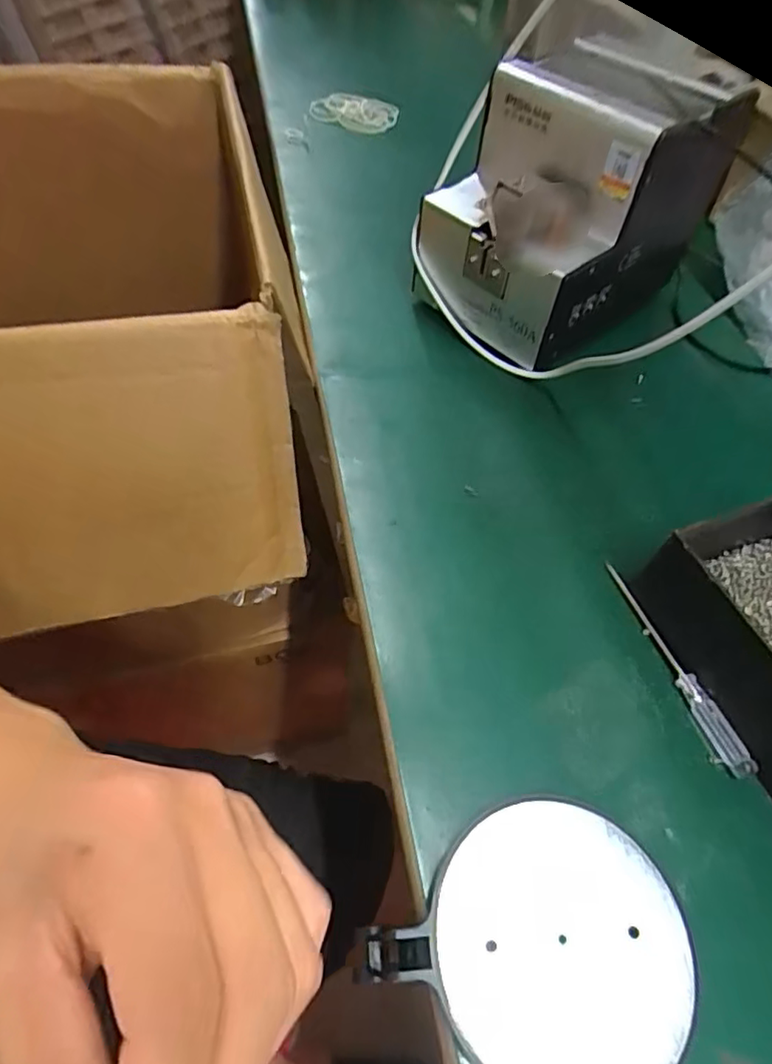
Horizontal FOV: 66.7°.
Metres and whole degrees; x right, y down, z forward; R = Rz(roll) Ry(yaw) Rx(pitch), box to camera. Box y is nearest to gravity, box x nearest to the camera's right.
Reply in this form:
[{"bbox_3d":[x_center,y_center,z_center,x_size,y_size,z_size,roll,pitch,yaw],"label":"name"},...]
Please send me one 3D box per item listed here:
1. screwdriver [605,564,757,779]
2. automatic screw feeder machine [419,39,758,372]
[{"bbox_3d":[0.144,0.064,0.294,0.010,0.007,0.115,-13,57,-13],"label":"screwdriver"},{"bbox_3d":[0.139,-0.227,0.417,0.185,0.162,0.145,-35,64,-25],"label":"automatic screw feeder machine"}]

